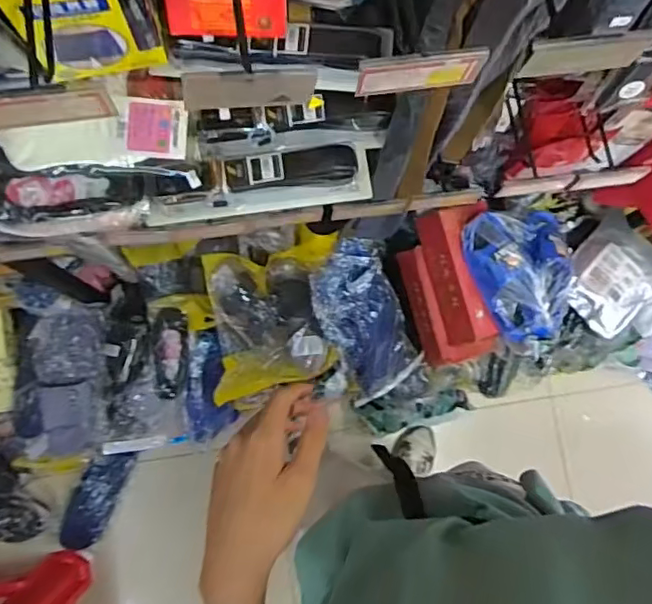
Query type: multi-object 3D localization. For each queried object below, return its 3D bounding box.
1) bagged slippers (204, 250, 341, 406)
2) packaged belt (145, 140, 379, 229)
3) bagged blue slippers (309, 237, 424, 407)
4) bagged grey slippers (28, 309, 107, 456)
[{"bbox_3d":[-0.110,0.054,1.275,0.296,0.106,0.347,-14,108,-20],"label":"bagged slippers"},{"bbox_3d":[-0.083,-0.154,0.757,0.287,0.084,0.035,-13,41,-9],"label":"packaged belt"},{"bbox_3d":[0.093,0.054,1.310,0.185,0.105,0.379,-24,114,-7],"label":"bagged blue slippers"},{"bbox_3d":[-0.529,0.161,1.198,0.139,0.066,0.286,-4,82,-5],"label":"bagged grey slippers"}]

